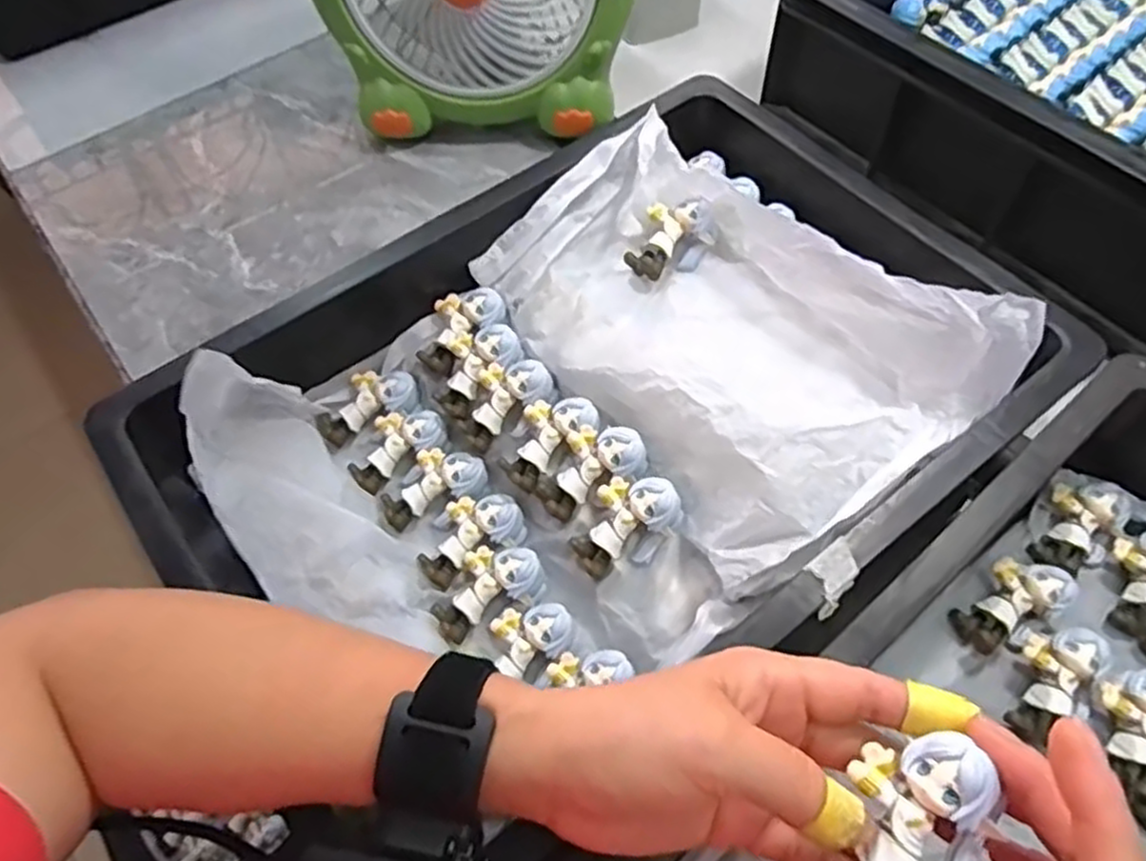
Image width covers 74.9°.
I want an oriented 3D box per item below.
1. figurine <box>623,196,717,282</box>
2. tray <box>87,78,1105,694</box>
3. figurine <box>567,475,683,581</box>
[{"bbox_3d":[0.063,-0.120,0.478,0.043,0.029,0.059,33,88,-3],"label":"figurine"},{"bbox_3d":[0.013,-0.018,0.419,0.443,0.108,0.322,-35,64,-16],"label":"tray"},{"bbox_3d":[0.028,0.050,0.397,0.039,0.021,0.061,35,97,17],"label":"figurine"}]

